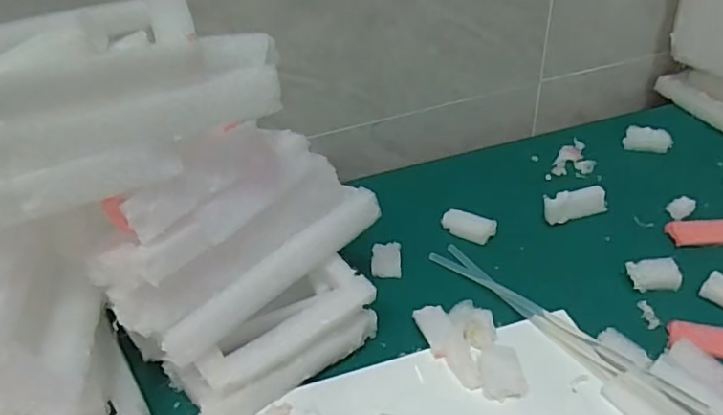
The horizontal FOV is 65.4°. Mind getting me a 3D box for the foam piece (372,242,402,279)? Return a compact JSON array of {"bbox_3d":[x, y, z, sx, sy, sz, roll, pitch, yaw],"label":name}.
[{"bbox_3d":[0.026,0.056,0.588,0.029,0.006,0.047,-2,40,4],"label":"foam piece"}]

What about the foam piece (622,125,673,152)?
[{"bbox_3d":[0.359,-0.085,0.706,0.052,0.025,0.020,11,43,19],"label":"foam piece"}]

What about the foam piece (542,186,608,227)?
[{"bbox_3d":[0.233,-0.002,0.613,0.067,0.028,0.022,-11,40,-7],"label":"foam piece"}]

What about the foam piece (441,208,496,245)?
[{"bbox_3d":[0.116,0.020,0.612,0.055,0.016,0.027,18,45,25],"label":"foam piece"}]

